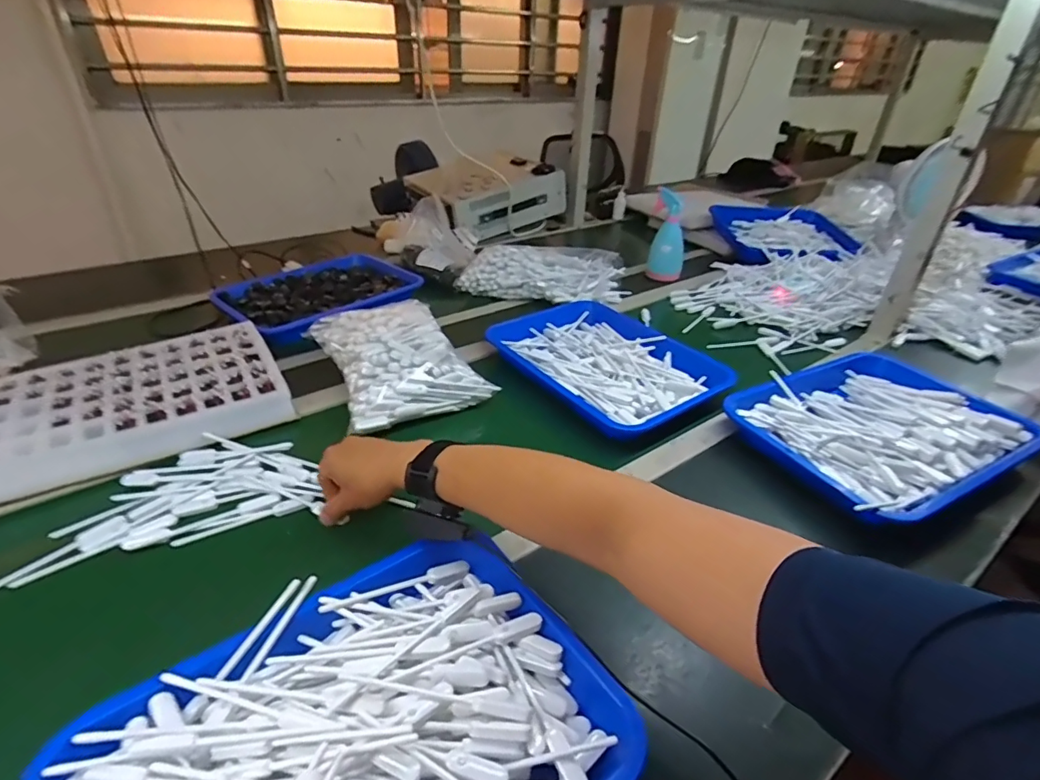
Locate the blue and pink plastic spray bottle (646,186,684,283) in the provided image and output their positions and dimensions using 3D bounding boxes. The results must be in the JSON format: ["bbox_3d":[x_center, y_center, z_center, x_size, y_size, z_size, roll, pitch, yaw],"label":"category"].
[{"bbox_3d":[0.363,-0.377,1.247,0.090,0.193,0.075,11,34,13],"label":"blue and pink plastic spray bottle"}]

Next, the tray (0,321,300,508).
[{"bbox_3d":[-0.569,0.022,0.712,0.425,0.042,0.273,-20,40,-31],"label":"tray"}]

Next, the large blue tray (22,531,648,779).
[{"bbox_3d":[-0.119,0.256,0.365,0.368,0.038,0.269,-21,40,-31],"label":"large blue tray"}]

